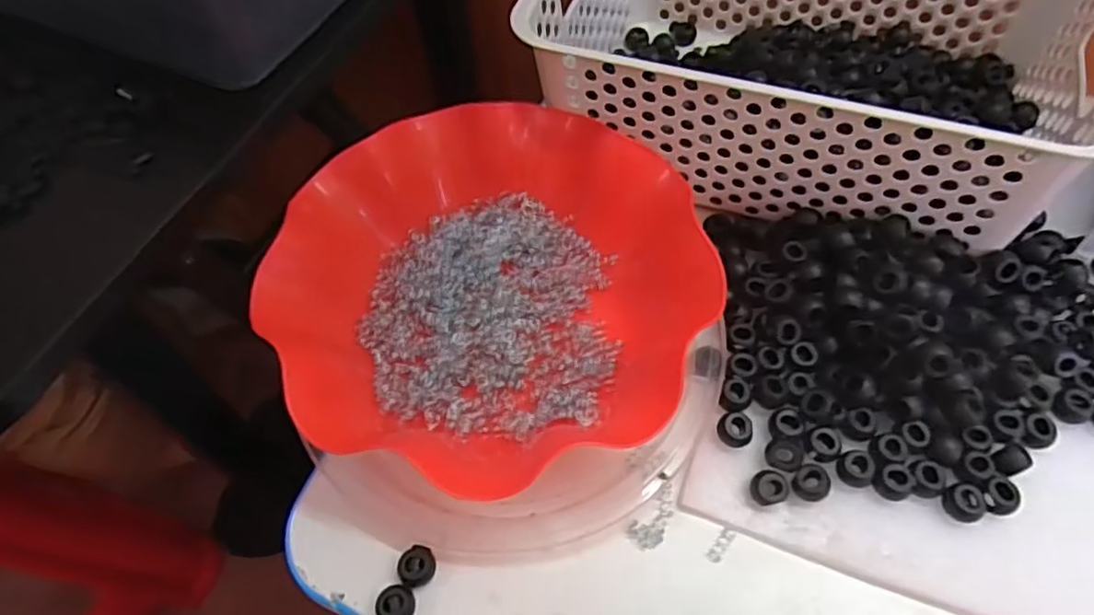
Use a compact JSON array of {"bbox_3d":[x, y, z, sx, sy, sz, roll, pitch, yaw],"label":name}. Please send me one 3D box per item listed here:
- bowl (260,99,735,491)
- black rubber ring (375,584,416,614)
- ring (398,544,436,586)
[{"bbox_3d":[-0.030,-0.009,0.371,0.215,0.068,0.208,-1,58,2],"label":"bowl"},{"bbox_3d":[-0.070,0.138,0.316,0.017,0.011,0.017,-1,58,2],"label":"black rubber ring"},{"bbox_3d":[-0.062,0.124,0.325,0.018,0.008,0.016,-38,64,-20],"label":"ring"}]

